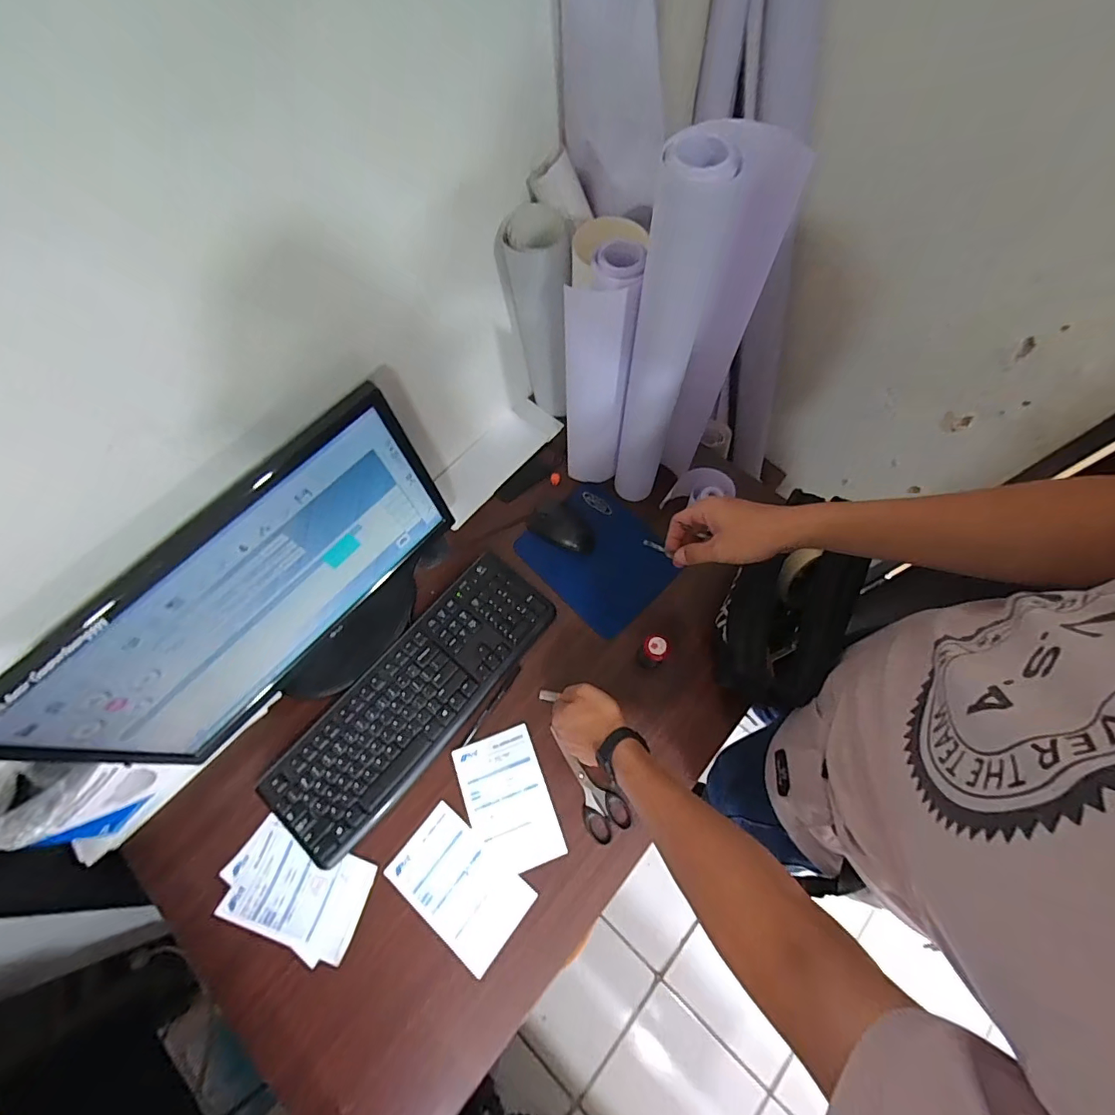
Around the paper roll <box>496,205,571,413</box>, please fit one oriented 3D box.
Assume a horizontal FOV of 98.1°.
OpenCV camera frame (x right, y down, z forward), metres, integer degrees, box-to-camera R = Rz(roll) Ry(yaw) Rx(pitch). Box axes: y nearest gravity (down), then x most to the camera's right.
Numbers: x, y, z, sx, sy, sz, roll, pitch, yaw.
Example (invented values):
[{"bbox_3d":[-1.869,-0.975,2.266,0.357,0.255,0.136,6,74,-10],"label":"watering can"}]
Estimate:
[{"bbox_3d":[-0.026,-0.331,0.708,0.090,0.307,0.065,2,68,3],"label":"paper roll"}]

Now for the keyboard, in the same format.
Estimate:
[{"bbox_3d":[-0.197,0.190,0.673,0.148,0.018,0.435,38,74,15],"label":"keyboard"}]

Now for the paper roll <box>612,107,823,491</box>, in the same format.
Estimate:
[{"bbox_3d":[0.147,-0.223,0.574,0.105,0.474,0.095,19,70,9],"label":"paper roll"}]

